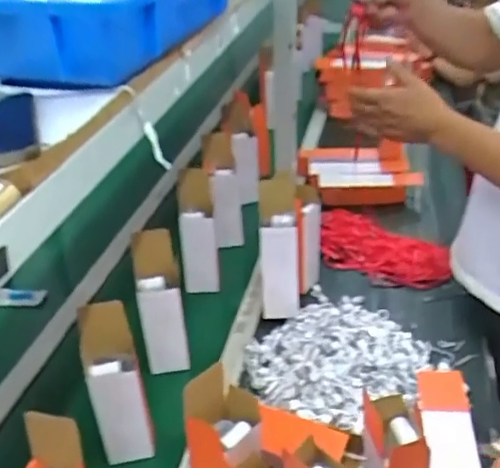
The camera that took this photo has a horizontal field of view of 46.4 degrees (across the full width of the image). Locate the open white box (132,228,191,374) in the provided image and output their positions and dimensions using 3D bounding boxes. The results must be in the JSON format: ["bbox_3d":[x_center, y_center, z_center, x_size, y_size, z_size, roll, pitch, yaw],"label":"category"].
[{"bbox_3d":[-0.147,0.119,0.974,0.075,0.247,0.073,-9,33,-8],"label":"open white box"}]

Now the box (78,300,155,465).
[{"bbox_3d":[-0.185,0.217,0.820,0.074,0.242,0.062,-13,33,-14],"label":"box"}]

